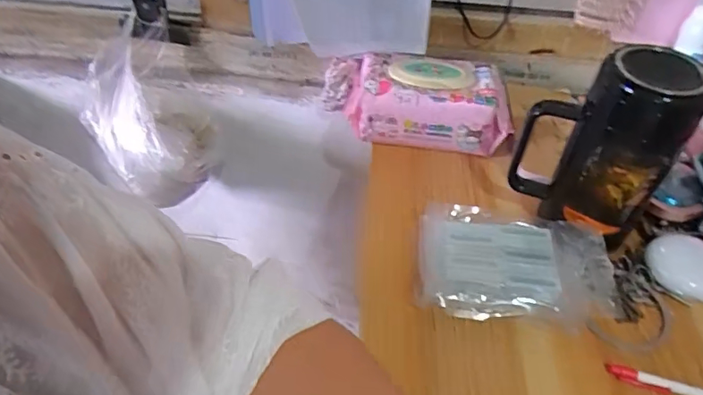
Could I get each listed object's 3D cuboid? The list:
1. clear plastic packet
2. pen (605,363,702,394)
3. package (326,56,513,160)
[{"bbox_3d":[0.150,0.063,0.488,0.169,0.045,0.114,6,46,3],"label":"clear plastic packet"},{"bbox_3d":[0.287,0.164,0.427,0.139,0.007,0.014,13,47,10],"label":"pen"},{"bbox_3d":[0.078,-0.120,0.629,0.222,0.074,0.102,3,46,1],"label":"package"}]

